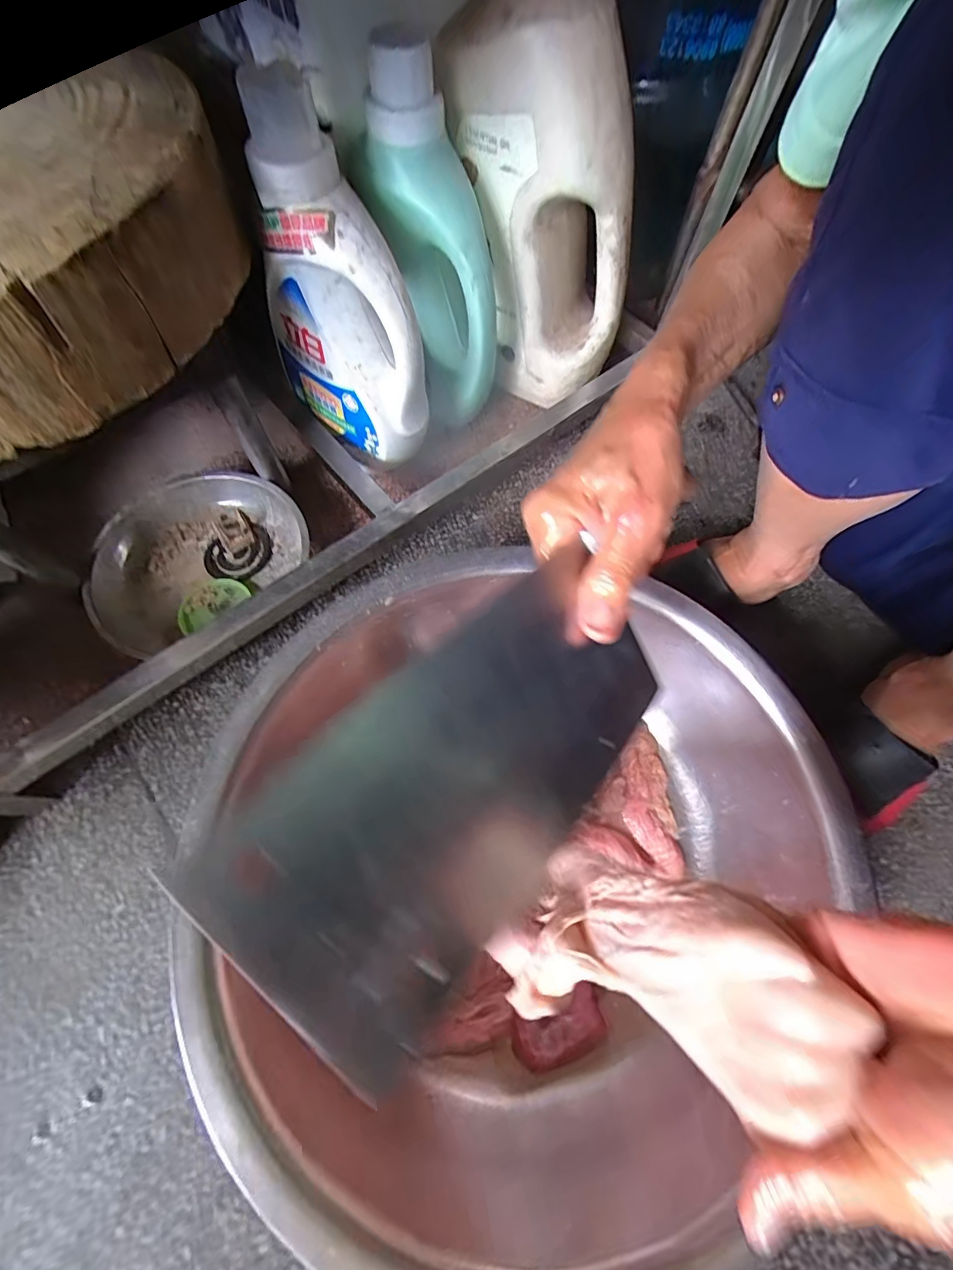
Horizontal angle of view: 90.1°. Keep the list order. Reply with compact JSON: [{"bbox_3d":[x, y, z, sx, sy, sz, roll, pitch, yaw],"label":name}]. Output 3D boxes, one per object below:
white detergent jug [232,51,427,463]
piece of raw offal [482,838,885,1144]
[{"bbox_3d":[-0.121,-0.274,0.419,0.084,0.232,0.148,-33,73,-15],"label":"white detergent jug"},{"bbox_3d":[0.077,0.148,0.220,0.034,0.158,0.077,23,65,-29],"label":"piece of raw offal"}]

